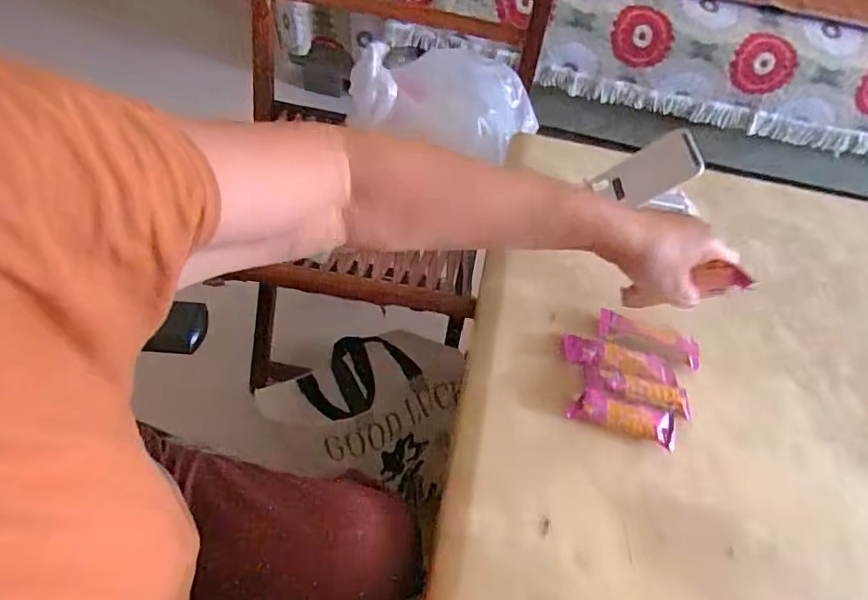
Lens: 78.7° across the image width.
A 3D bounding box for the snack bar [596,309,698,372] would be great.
[{"bbox_3d":[0.199,0.037,0.493,0.093,0.010,0.029,24,56,10],"label":"snack bar"}]

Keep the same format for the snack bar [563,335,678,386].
[{"bbox_3d":[0.166,0.053,0.474,0.098,0.007,0.029,15,55,4],"label":"snack bar"}]

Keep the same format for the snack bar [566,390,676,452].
[{"bbox_3d":[0.157,0.097,0.441,0.083,0.013,0.027,18,56,6],"label":"snack bar"}]

